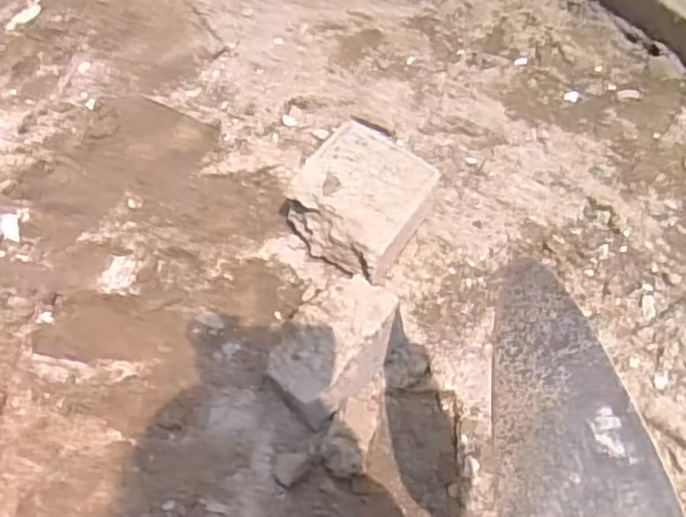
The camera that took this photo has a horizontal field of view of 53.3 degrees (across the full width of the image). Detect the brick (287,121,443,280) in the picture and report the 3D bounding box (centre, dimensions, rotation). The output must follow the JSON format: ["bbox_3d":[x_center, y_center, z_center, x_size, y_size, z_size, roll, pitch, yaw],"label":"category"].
[{"bbox_3d":[0.018,-0.052,0.615,0.109,0.067,0.111,32,66,24],"label":"brick"}]

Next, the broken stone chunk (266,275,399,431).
[{"bbox_3d":[-0.009,0.069,0.535,0.067,0.073,0.101,36,67,24],"label":"broken stone chunk"}]

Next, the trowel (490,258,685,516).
[{"bbox_3d":[0.104,0.158,0.277,0.061,0.067,0.314,-1,68,-1],"label":"trowel"}]

